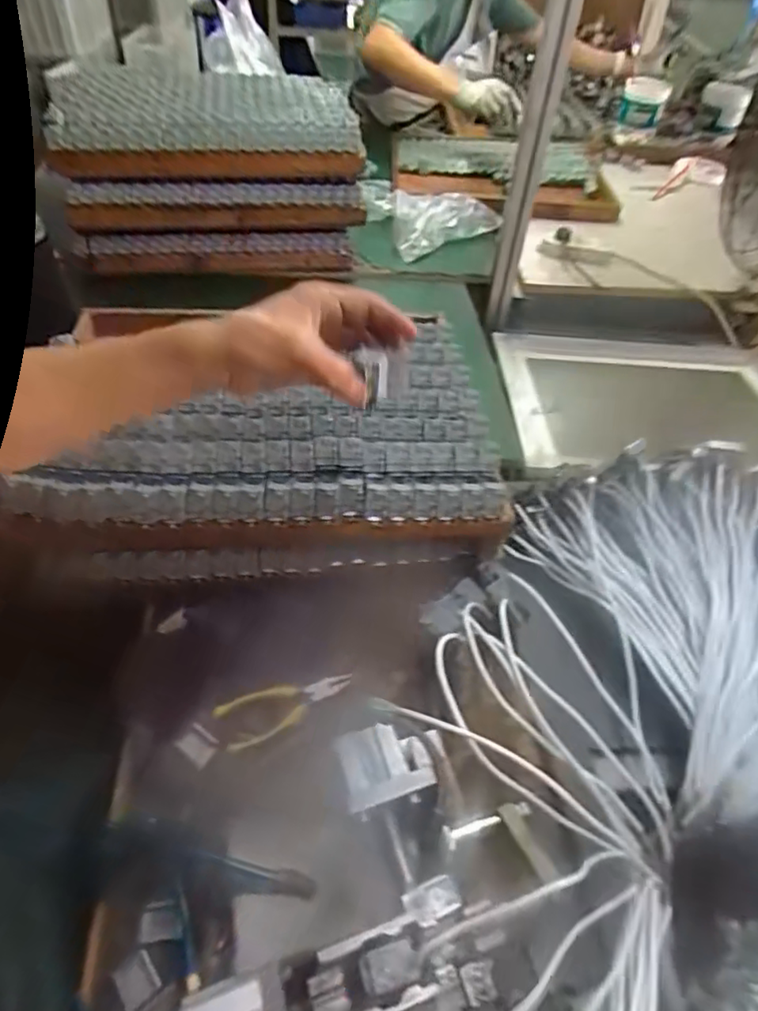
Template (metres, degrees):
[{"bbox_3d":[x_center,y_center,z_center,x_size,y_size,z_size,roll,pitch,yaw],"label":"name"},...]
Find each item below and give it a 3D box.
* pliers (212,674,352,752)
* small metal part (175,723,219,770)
[{"bbox_3d":[-0.088,0.187,0.581,0.127,0.010,0.048,-22,53,-22],"label":"pliers"},{"bbox_3d":[-0.161,0.213,0.540,0.034,0.006,0.027,28,52,20],"label":"small metal part"}]

